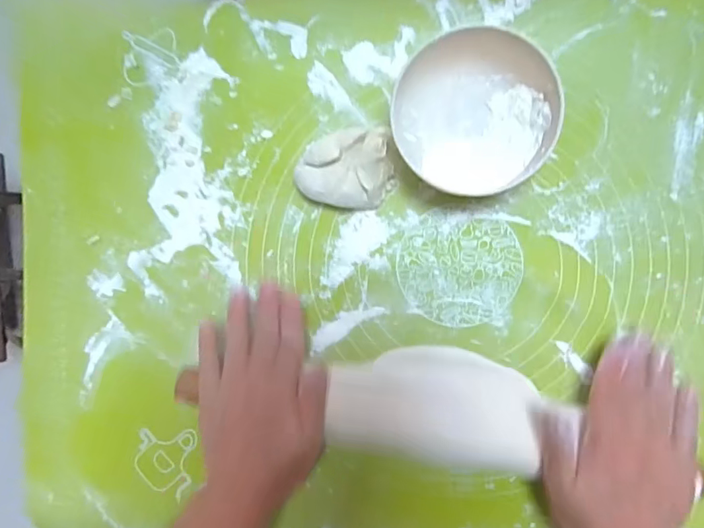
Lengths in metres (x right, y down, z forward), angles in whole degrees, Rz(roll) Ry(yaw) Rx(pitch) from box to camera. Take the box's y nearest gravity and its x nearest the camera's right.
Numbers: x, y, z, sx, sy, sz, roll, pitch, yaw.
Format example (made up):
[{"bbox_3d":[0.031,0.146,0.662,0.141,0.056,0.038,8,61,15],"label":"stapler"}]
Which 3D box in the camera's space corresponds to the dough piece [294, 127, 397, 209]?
[{"bbox_3d":[-0.004,-0.069,0.374,0.069,0.041,0.054,3,92,5],"label":"dough piece"}]

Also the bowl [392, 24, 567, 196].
[{"bbox_3d":[0.084,-0.107,0.359,0.116,0.052,0.102,39,95,3],"label":"bowl"}]

